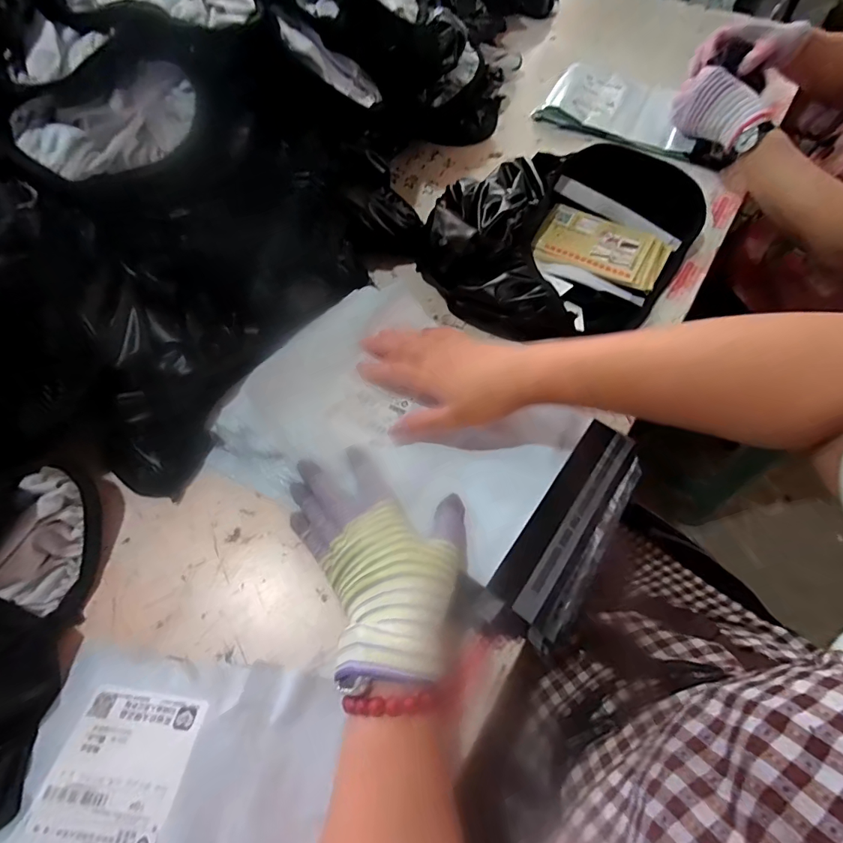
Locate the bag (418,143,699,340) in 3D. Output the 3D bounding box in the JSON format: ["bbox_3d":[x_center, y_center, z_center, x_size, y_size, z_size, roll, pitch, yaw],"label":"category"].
[{"bbox_3d":[0.165,-0.231,0.535,0.286,0.077,0.322,34,64,16],"label":"bag"}]

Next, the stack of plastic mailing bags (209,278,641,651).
[{"bbox_3d":[0.014,0.017,0.405,0.340,0.041,0.237,34,64,16],"label":"stack of plastic mailing bags"}]

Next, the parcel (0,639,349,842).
[{"bbox_3d":[-0.162,0.246,0.265,0.195,0.050,0.190,8,60,2],"label":"parcel"}]

